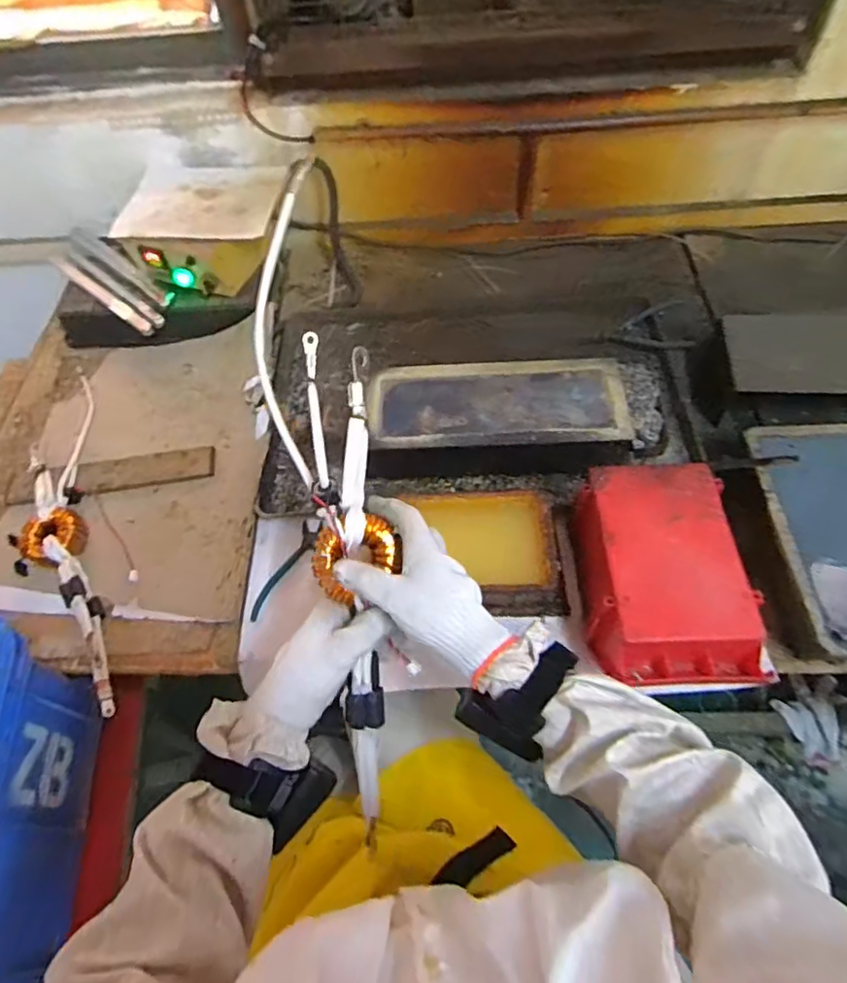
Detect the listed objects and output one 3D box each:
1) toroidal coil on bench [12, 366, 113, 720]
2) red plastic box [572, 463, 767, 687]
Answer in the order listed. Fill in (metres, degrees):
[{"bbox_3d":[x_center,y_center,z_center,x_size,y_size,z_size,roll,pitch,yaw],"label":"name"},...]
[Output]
[{"bbox_3d":[-0.506,0.040,0.803,0.102,0.038,0.562,-18,58,-7],"label":"toroidal coil on bench"},{"bbox_3d":[0.253,0.081,0.628,0.153,0.088,0.229,-2,58,2],"label":"red plastic box"}]

